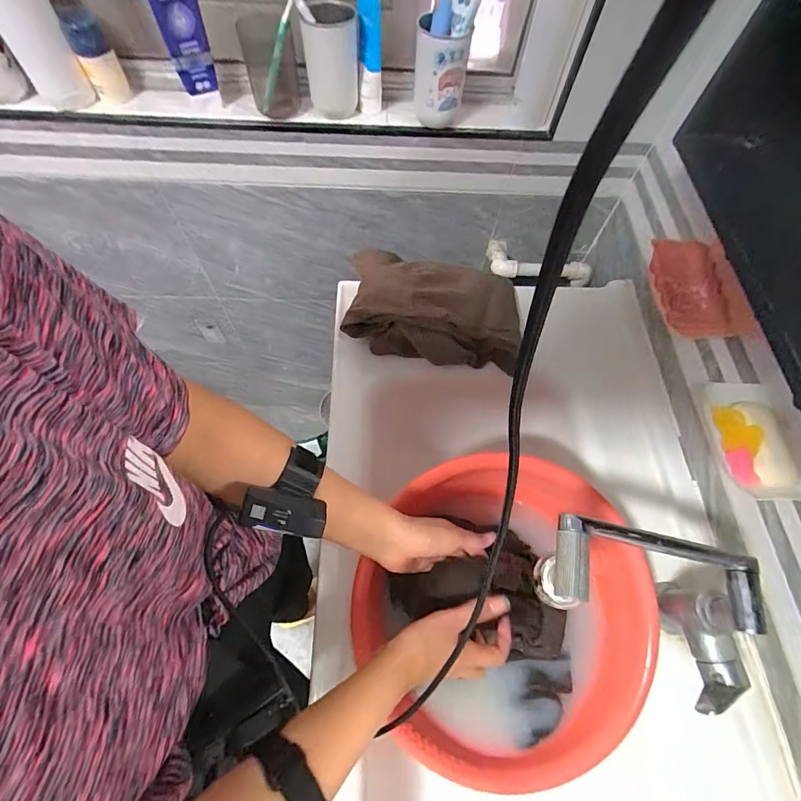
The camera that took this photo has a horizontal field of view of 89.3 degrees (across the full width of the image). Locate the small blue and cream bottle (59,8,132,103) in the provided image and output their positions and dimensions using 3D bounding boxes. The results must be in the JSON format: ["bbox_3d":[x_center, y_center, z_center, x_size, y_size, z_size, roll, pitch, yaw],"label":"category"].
[{"bbox_3d":[-0.456,-0.517,0.610,0.046,0.104,0.039,-19,67,-12],"label":"small blue and cream bottle"}]

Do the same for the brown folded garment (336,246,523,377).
[{"bbox_3d":[0.056,-0.167,0.658,0.280,0.068,0.203,13,65,3],"label":"brown folded garment"}]

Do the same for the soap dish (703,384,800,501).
[{"bbox_3d":[0.365,0.039,0.426,0.070,0.029,0.127,1,65,-2],"label":"soap dish"}]

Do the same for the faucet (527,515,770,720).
[{"bbox_3d":[0.238,0.212,0.411,0.221,0.182,0.116,12,65,2],"label":"faucet"}]

